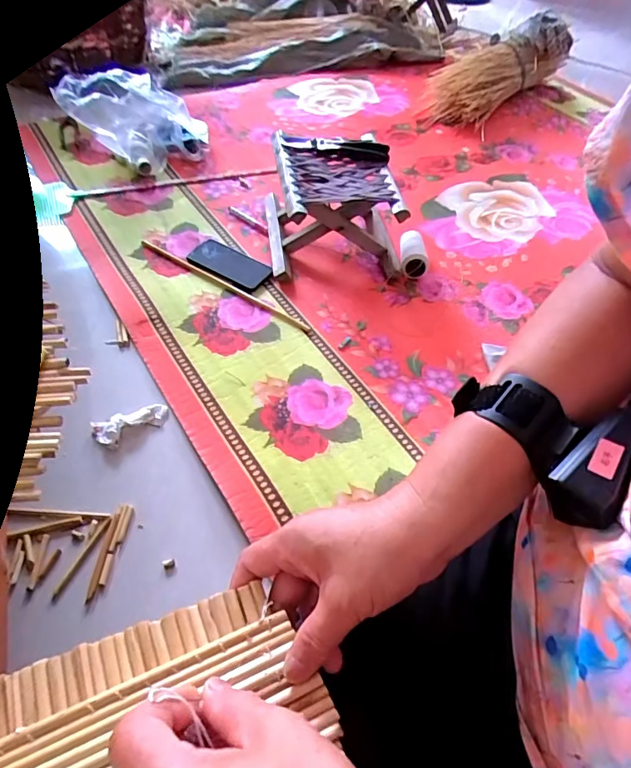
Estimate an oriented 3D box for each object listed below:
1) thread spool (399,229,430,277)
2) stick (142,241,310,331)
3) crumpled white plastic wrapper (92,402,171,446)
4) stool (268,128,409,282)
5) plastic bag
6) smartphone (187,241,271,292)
[{"bbox_3d":[0.201,-0.267,0.968,0.055,0.062,0.098,3,54,-3],"label":"thread spool"},{"bbox_3d":[-0.177,-0.190,0.892,0.382,0.004,0.018,30,57,16],"label":"stick"},{"bbox_3d":[-0.275,0.057,0.706,0.107,0.017,0.046,-24,60,-20],"label":"crumpled white plastic wrapper"},{"bbox_3d":[0.040,-0.356,0.946,0.262,0.174,0.262,-2,55,-6],"label":"stool"},{"bbox_3d":[-0.383,-0.569,1.053,0.286,0.181,0.110,-10,56,-12],"label":"plastic bag"},{"bbox_3d":[-0.171,-0.236,0.933,0.167,0.008,0.076,28,57,15],"label":"smartphone"}]

